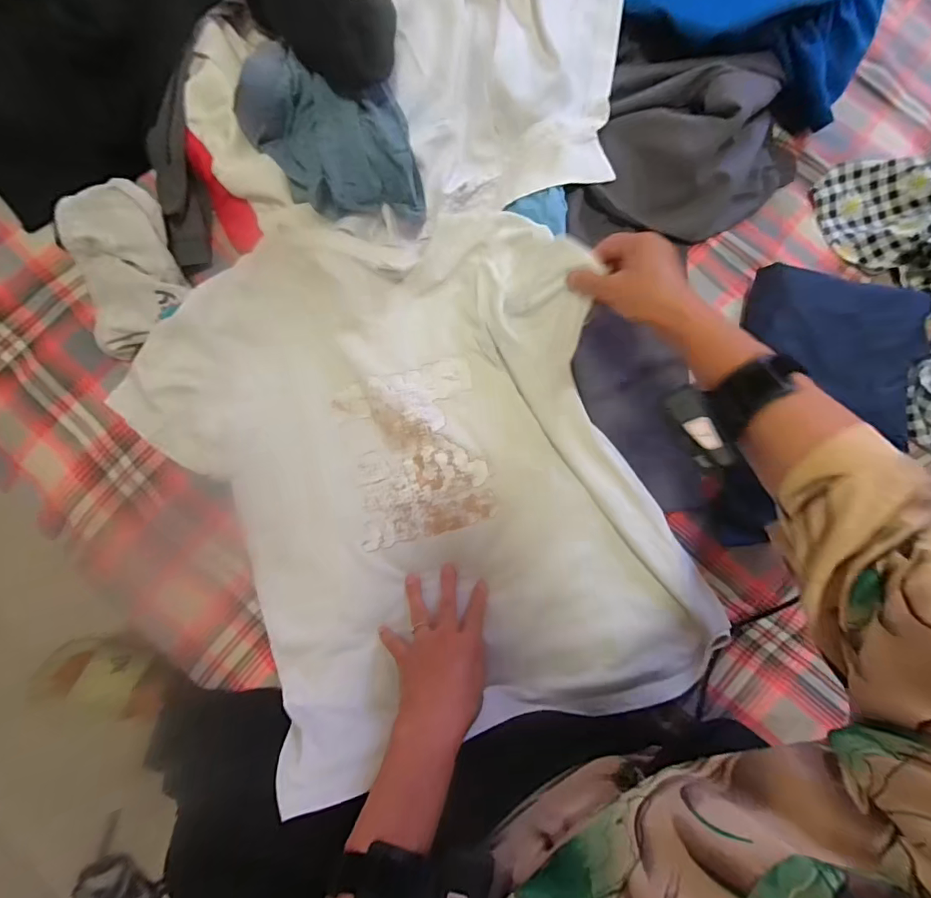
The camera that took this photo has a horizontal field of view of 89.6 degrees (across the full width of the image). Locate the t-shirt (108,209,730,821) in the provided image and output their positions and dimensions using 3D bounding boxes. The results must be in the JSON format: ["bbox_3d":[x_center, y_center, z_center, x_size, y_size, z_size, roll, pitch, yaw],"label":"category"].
[{"bbox_3d":[-0.043,0.044,0.482,0.452,0.083,0.551,-22,83,-6],"label":"t-shirt"}]

